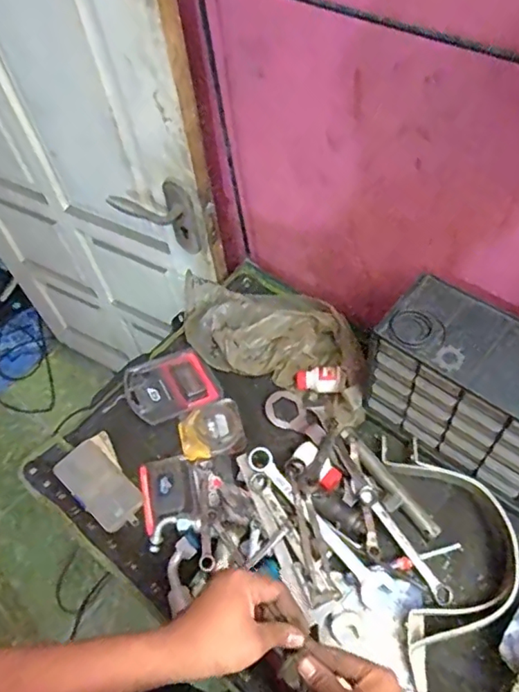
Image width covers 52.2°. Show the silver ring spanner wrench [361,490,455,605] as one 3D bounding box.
[{"bbox_3d":[0.184,0.253,0.677,0.022,0.015,0.164,-32,73,-16],"label":"silver ring spanner wrench"}]

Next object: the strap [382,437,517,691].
[{"bbox_3d":[0.243,0.252,0.663,0.149,0.053,0.292,-3,56,3],"label":"strap"}]

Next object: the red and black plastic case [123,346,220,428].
[{"bbox_3d":[-0.142,0.066,0.848,0.130,0.023,0.109,-28,58,-13],"label":"red and black plastic case"}]

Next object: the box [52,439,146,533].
[{"bbox_3d":[-0.226,0.198,0.750,0.135,0.019,0.068,37,67,25],"label":"box"}]

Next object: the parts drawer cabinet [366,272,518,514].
[{"bbox_3d":[0.291,0.072,0.665,0.284,0.191,0.125,35,66,24],"label":"parts drawer cabinet"}]

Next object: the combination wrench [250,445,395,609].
[{"bbox_3d":[0.075,0.234,0.698,0.041,0.010,0.251,-41,72,-14],"label":"combination wrench"}]

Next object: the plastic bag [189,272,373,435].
[{"bbox_3d":[0.032,-0.014,0.850,0.349,0.061,0.168,28,63,21],"label":"plastic bag"}]

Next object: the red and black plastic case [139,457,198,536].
[{"bbox_3d":[-0.129,0.204,0.747,0.080,0.028,0.097,-13,56,-4],"label":"red and black plastic case"}]

